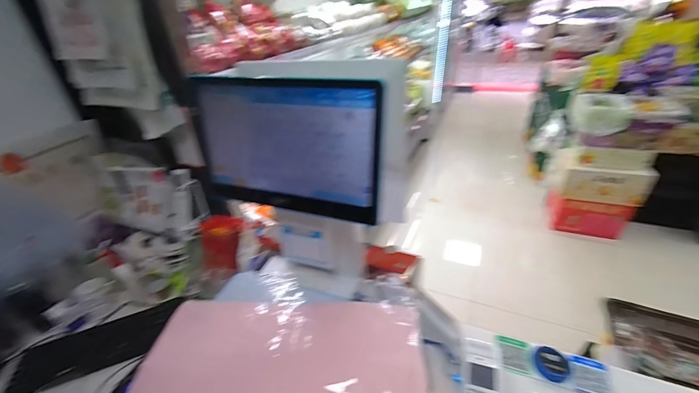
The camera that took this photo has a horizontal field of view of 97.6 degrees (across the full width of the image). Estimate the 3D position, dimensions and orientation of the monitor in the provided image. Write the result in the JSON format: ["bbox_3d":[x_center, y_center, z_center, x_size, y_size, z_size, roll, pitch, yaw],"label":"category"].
[{"bbox_3d":[-0.108,-0.069,0.497,0.327,0.219,0.044,8,36,19],"label":"monitor"}]

